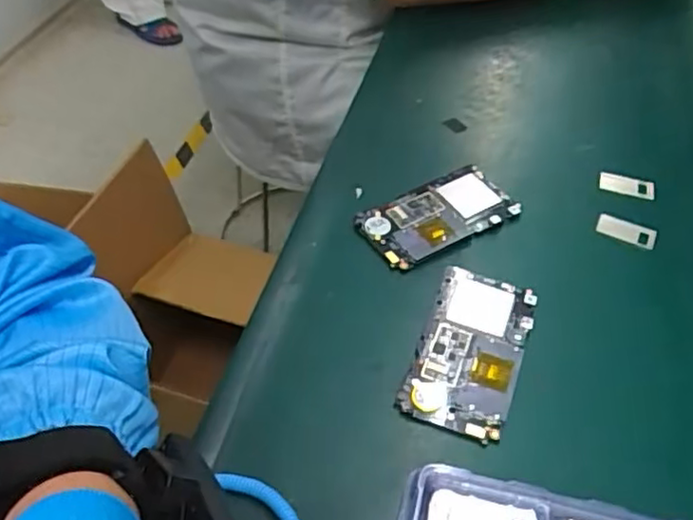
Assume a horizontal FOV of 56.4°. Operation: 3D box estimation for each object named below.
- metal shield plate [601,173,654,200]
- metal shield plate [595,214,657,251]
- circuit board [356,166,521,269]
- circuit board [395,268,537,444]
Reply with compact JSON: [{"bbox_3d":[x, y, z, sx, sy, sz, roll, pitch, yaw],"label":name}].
[{"bbox_3d":[0.237,-0.062,0.544,0.045,0.006,0.022,15,49,7],"label":"metal shield plate"},{"bbox_3d":[0.219,-0.023,0.505,0.045,0.004,0.021,25,51,15],"label":"metal shield plate"},{"bbox_3d":[0.071,-0.036,0.505,0.118,0.013,0.062,-22,55,-23],"label":"circuit board"},{"bbox_3d":[0.082,0.056,0.423,0.063,0.006,0.121,20,50,11],"label":"circuit board"}]

